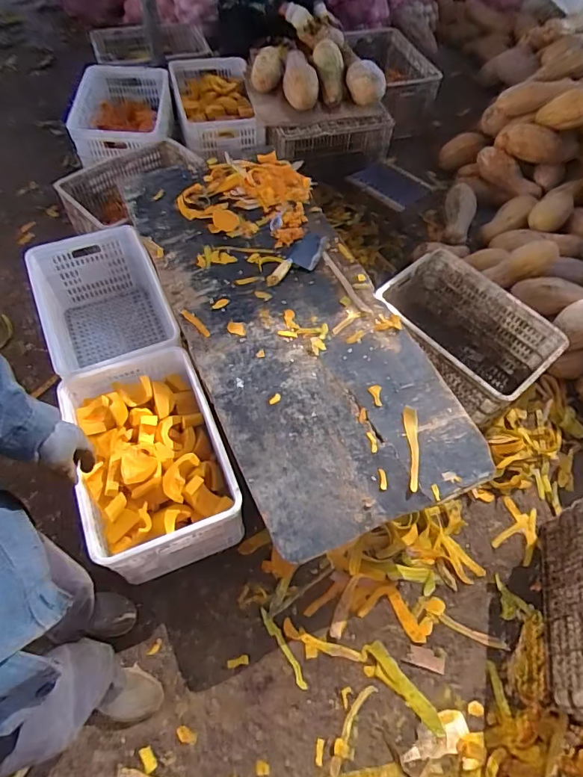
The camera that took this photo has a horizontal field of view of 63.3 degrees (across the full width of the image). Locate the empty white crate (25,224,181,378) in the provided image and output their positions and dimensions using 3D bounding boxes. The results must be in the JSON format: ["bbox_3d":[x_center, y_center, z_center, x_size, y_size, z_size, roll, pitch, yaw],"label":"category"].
[{"bbox_3d":[-0.583,-0.201,1.505,0.379,0.315,0.484,-22,62,-16],"label":"empty white crate"}]

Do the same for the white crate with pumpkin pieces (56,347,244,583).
[{"bbox_3d":[-0.370,0.195,1.277,0.354,0.252,0.508,-19,62,-12],"label":"white crate with pumpkin pieces"}]

